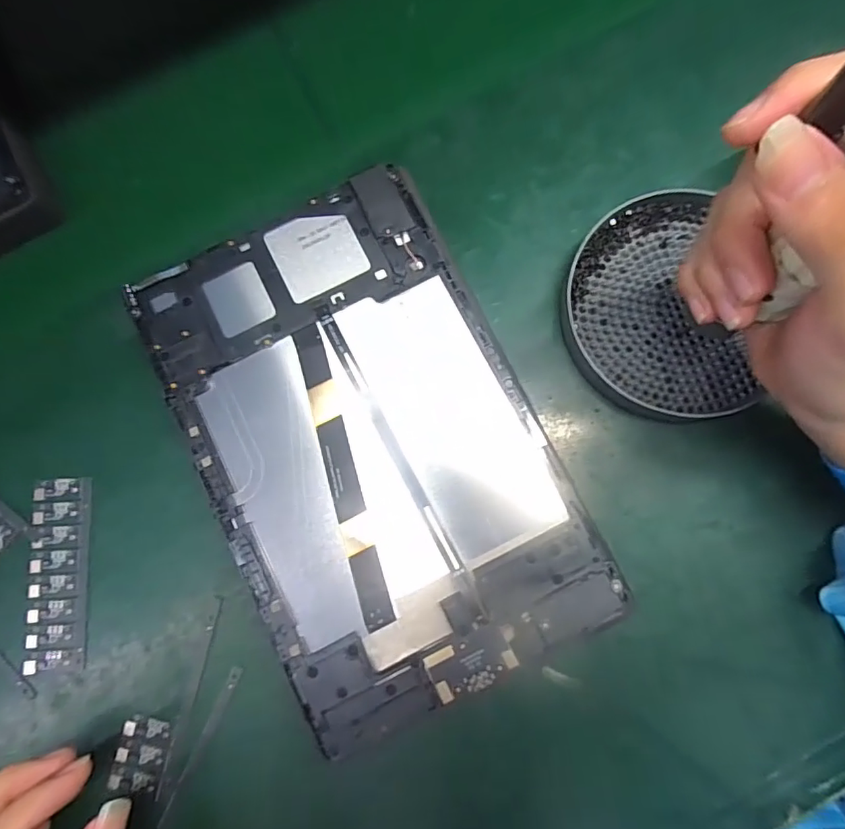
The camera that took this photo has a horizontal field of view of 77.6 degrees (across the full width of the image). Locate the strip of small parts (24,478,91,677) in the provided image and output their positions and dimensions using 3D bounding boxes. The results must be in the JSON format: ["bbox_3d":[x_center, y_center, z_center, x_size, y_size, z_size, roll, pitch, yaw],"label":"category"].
[{"bbox_3d":[-0.189,0.082,0.272,0.029,0.004,0.096,-3,82,1],"label":"strip of small parts"}]

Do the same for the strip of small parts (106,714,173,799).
[{"bbox_3d":[-0.138,0.167,0.257,0.024,0.004,0.036,6,78,3],"label":"strip of small parts"}]

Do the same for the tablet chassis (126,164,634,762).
[{"bbox_3d":[-0.027,0.011,0.251,0.153,0.007,0.240,-27,81,-2],"label":"tablet chassis"}]

